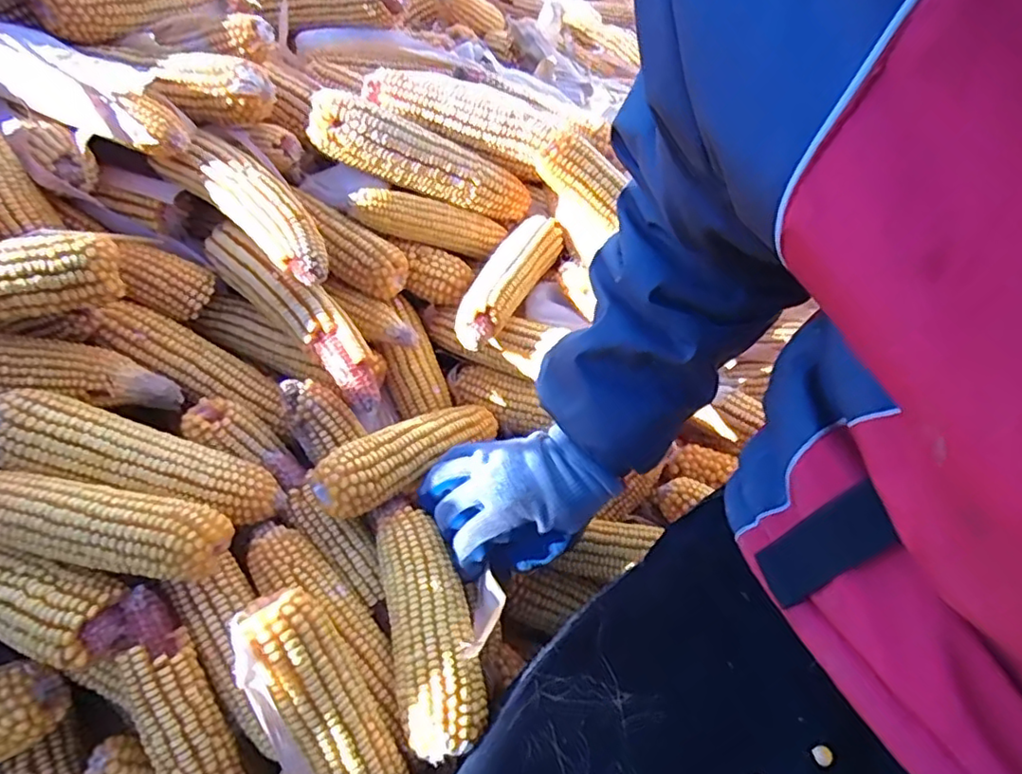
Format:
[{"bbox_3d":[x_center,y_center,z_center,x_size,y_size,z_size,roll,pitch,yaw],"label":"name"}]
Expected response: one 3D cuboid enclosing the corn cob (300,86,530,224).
[{"bbox_3d":[-0.091,-0.216,0.587,0.199,0.059,0.046,15,43,-27],"label":"corn cob"}]

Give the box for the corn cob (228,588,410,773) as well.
[{"bbox_3d":[-0.107,0.220,0.384,0.059,0.045,0.197,-29,96,-21],"label":"corn cob"}]

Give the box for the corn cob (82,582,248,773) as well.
[{"bbox_3d":[-0.216,0.219,0.402,0.051,0.043,0.178,-24,88,-18],"label":"corn cob"}]

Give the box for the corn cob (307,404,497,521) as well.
[{"bbox_3d":[-0.080,0.052,0.517,0.045,0.047,0.177,36,40,28],"label":"corn cob"}]

